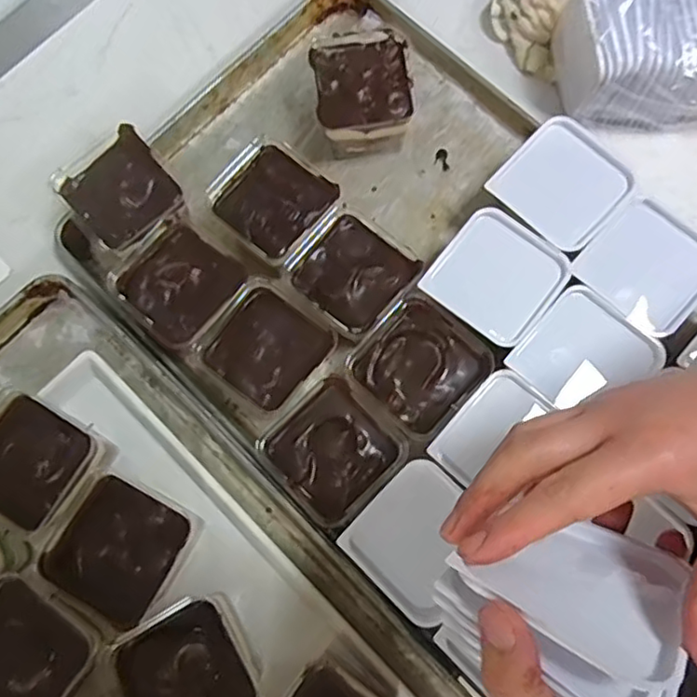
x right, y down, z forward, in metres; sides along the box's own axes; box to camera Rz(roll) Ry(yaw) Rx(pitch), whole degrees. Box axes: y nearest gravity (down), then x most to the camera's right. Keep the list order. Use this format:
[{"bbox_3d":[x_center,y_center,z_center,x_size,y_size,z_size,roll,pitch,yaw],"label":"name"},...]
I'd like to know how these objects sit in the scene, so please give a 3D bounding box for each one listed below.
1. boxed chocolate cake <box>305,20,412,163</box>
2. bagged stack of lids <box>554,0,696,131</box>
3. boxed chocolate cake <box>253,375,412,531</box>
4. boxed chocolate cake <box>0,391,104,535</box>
[{"bbox_3d":[0.013,-0.236,0.588,0.087,0.066,0.098,-8,79,0],"label":"boxed chocolate cake"},{"bbox_3d":[0.294,-0.274,0.576,0.188,0.111,0.112,4,79,2],"label":"bagged stack of lids"},{"bbox_3d":[-0.012,0.084,0.512,0.093,0.050,0.093,44,83,9],"label":"boxed chocolate cake"},{"bbox_3d":[-0.245,0.090,0.502,0.096,0.077,0.087,34,81,8],"label":"boxed chocolate cake"}]

